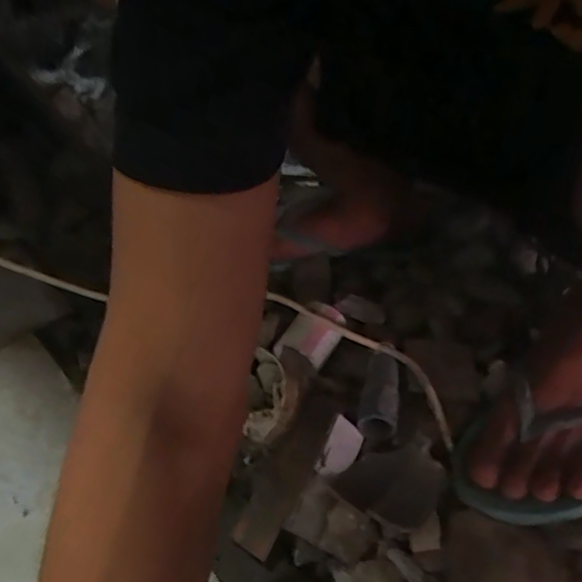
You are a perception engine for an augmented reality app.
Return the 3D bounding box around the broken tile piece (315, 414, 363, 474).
[{"bbox_3d":[0.041,0.132,0.463,0.004,0.036,0.049,-13,40,50],"label":"broken tile piece"}]

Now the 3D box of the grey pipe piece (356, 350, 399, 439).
[{"bbox_3d":[0.077,0.086,0.489,0.030,0.028,0.075,9,45,8],"label":"grey pipe piece"}]

